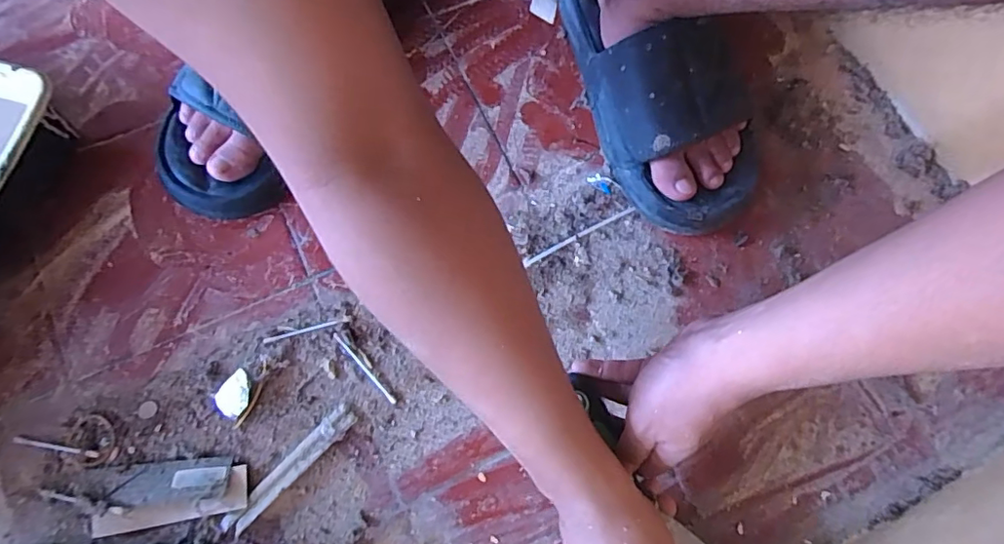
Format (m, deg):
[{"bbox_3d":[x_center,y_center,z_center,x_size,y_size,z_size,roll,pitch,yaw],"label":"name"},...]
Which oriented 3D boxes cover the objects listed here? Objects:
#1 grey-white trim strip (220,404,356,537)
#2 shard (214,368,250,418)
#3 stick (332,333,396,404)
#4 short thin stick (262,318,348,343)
[{"bbox_3d":[-0.162,0.151,0.415,0.018,0.007,0.118,42,77,10],"label":"grey-white trim strip"},{"bbox_3d":[-0.209,0.096,0.427,0.026,0.011,0.033,36,76,9],"label":"shard"},{"bbox_3d":[-0.111,0.077,0.438,0.005,0.007,0.074,-41,79,-12],"label":"stick"},{"bbox_3d":[-0.161,0.047,0.446,0.068,0.004,0.004,-15,74,-6],"label":"short thin stick"}]

